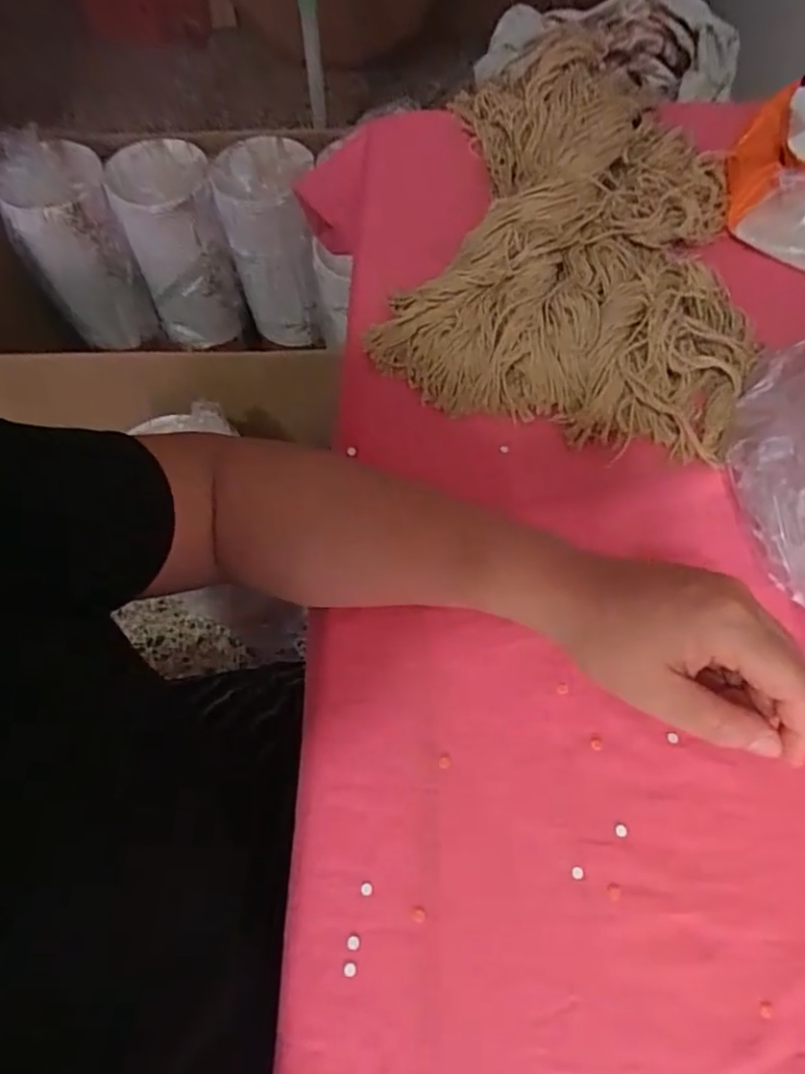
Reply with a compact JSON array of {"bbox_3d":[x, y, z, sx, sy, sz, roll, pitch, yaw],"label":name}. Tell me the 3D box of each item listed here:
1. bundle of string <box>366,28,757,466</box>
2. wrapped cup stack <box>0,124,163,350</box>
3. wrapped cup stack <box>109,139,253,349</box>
[{"bbox_3d":[0.128,-0.218,0.454,0.245,0.055,0.323,15,65,9],"label":"bundle of string"},{"bbox_3d":[-0.525,-0.471,1.067,0.168,0.332,0.135,-40,69,-18],"label":"wrapped cup stack"},{"bbox_3d":[-0.379,-0.491,1.114,0.160,0.288,0.169,-21,65,-10],"label":"wrapped cup stack"}]

